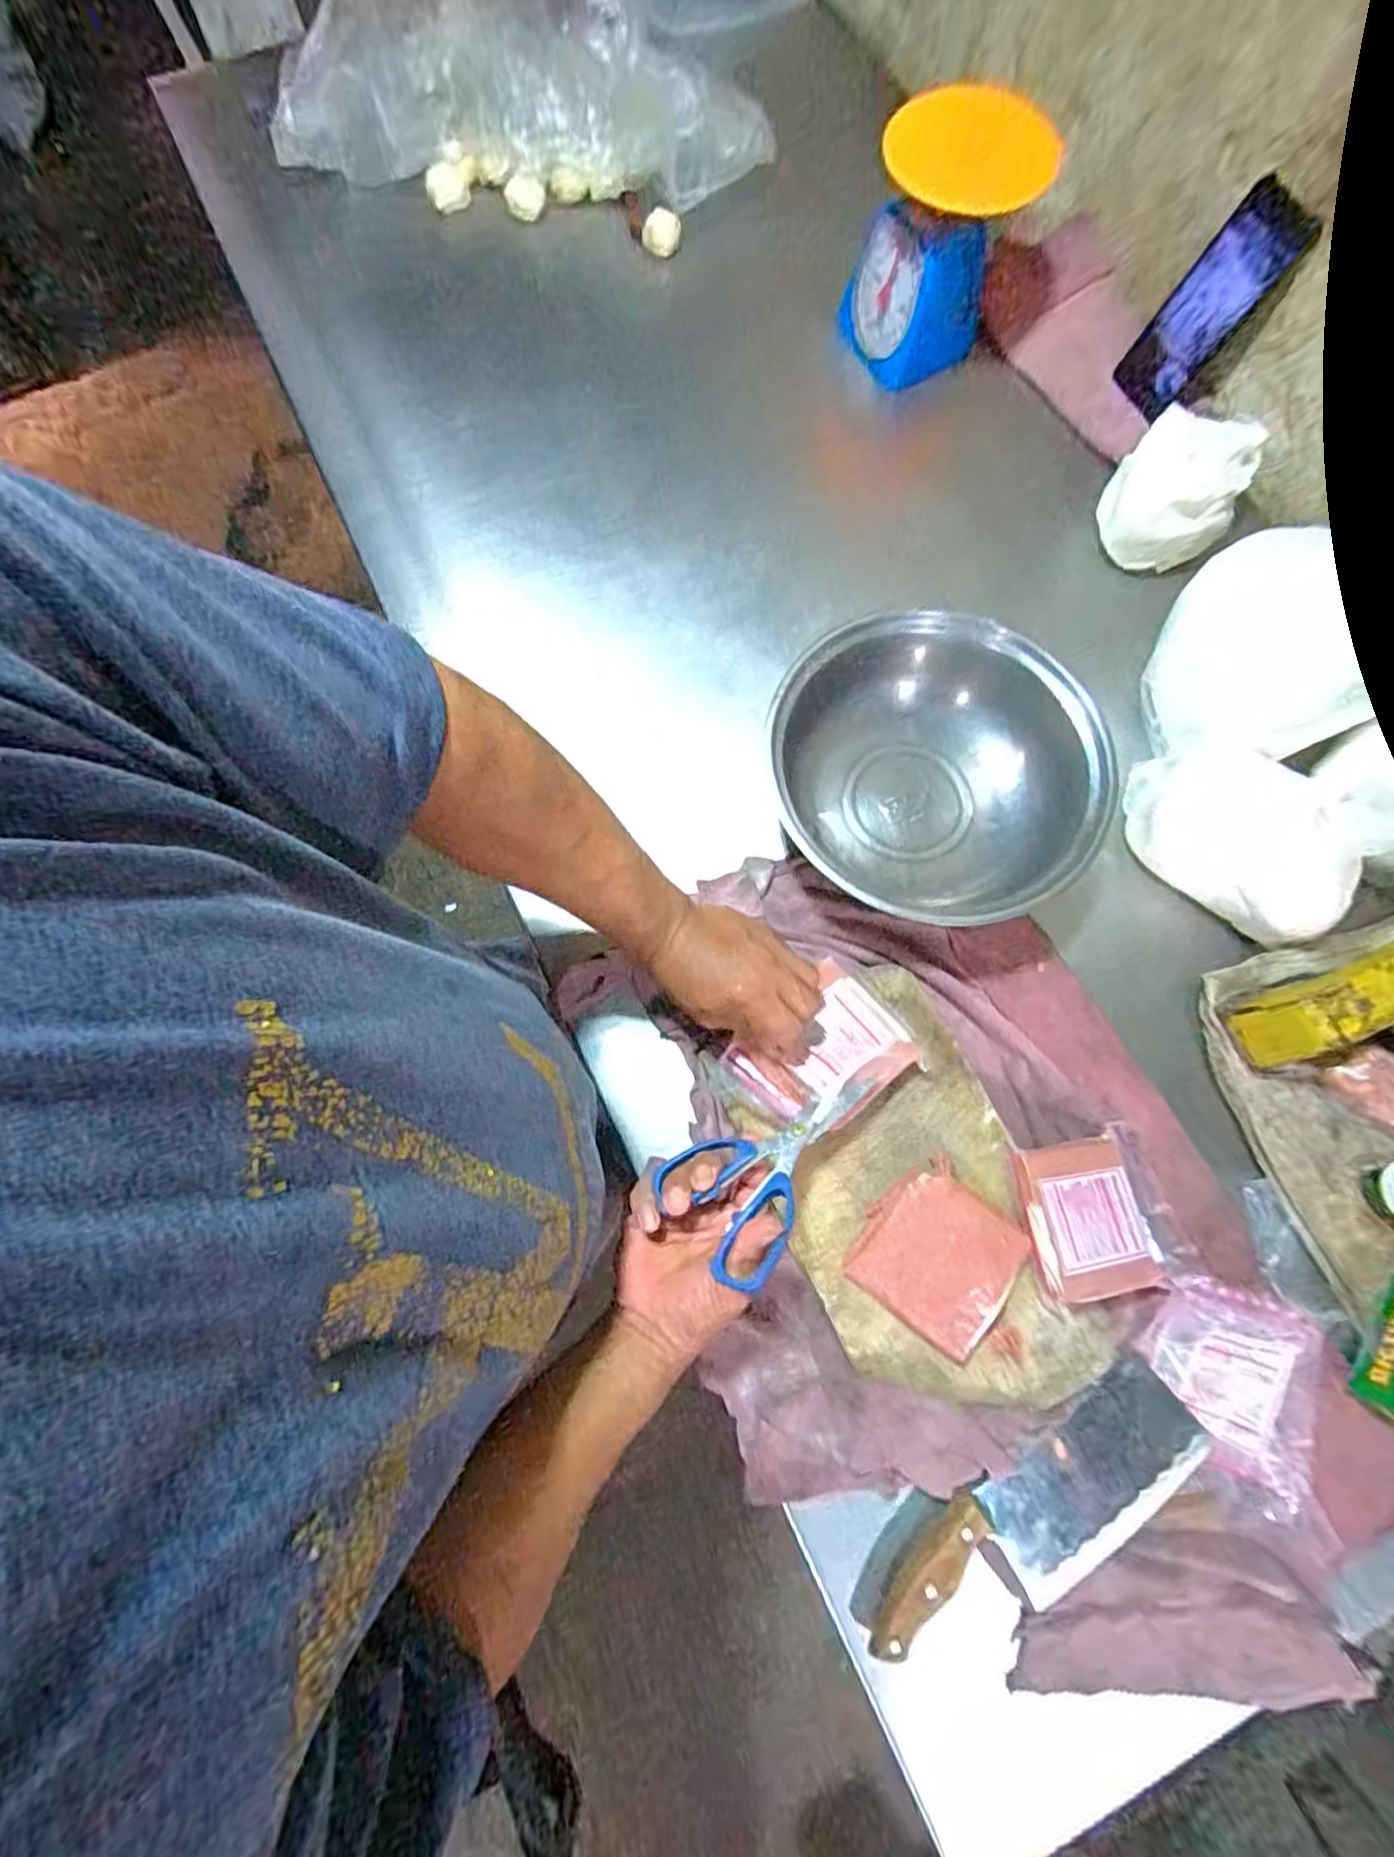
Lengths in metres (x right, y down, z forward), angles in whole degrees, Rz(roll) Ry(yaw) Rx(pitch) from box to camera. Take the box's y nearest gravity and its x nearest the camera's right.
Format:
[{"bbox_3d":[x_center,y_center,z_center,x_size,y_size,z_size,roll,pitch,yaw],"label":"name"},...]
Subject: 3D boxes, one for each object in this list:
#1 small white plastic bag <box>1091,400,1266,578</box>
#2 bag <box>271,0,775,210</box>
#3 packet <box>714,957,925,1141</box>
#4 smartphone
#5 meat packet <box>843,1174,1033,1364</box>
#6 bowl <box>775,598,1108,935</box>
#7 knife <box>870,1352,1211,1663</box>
[{"bbox_3d":[0.467,-0.428,0.660,0.116,0.086,0.119,36,79,9],"label":"small white plastic bag"},{"bbox_3d":[-0.205,-0.998,0.786,0.578,0.131,0.200,8,76,3],"label":"bag"},{"bbox_3d":[0.098,0.098,0.517,0.125,0.040,0.105,-41,79,-8],"label":"packet"},{"bbox_3d":[0.491,-0.600,0.662,0.007,0.164,0.075,-25,79,-27],"label":"smartphone"},{"bbox_3d":[0.175,0.239,0.493,0.106,0.017,0.100,35,79,9],"label":"meat packet"},{"bbox_3d":[0.200,-0.131,0.586,0.235,0.090,0.267,-13,76,-2],"label":"bowl"},{"bbox_3d":[0.242,0.425,0.493,0.277,0.030,0.093,-32,77,-6],"label":"knife"}]

